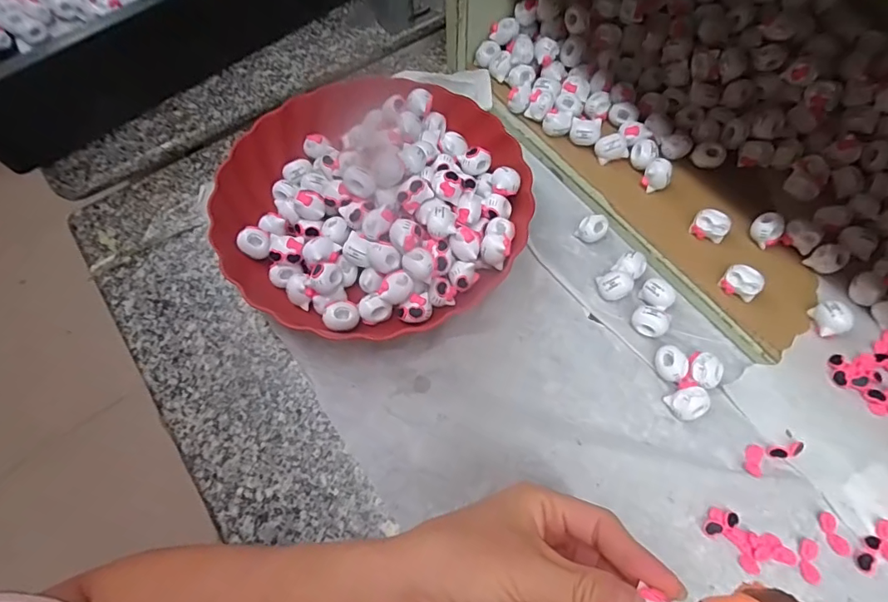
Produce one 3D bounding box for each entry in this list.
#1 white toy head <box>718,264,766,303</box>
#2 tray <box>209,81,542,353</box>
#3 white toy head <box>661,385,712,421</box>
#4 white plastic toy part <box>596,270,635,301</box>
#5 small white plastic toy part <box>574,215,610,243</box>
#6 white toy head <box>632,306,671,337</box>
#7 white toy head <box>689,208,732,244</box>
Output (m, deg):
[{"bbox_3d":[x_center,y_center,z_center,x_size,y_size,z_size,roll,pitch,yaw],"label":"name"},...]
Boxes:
[{"bbox_3d":[0.222,-0.013,0.363,0.019,0.018,0.026,-41,70,-17],"label":"white toy head"},{"bbox_3d":[-0.060,-0.088,0.393,0.236,0.055,0.233,-32,68,-14],"label":"tray"},{"bbox_3d":[0.170,0.070,0.337,0.022,0.020,0.021,0,64,1],"label":"white toy head"},{"bbox_3d":[0.134,-0.012,0.380,0.024,0.019,0.021,-11,64,-4],"label":"white plastic toy part"},{"bbox_3d":[0.124,-0.060,0.405,0.023,0.020,0.018,-34,68,-15],"label":"small white plastic toy part"},{"bbox_3d":[0.155,0.015,0.366,0.024,0.018,0.021,25,67,13],"label":"white toy head"},{"bbox_3d":[0.211,-0.060,0.385,0.026,0.018,0.018,16,65,9],"label":"white toy head"}]

